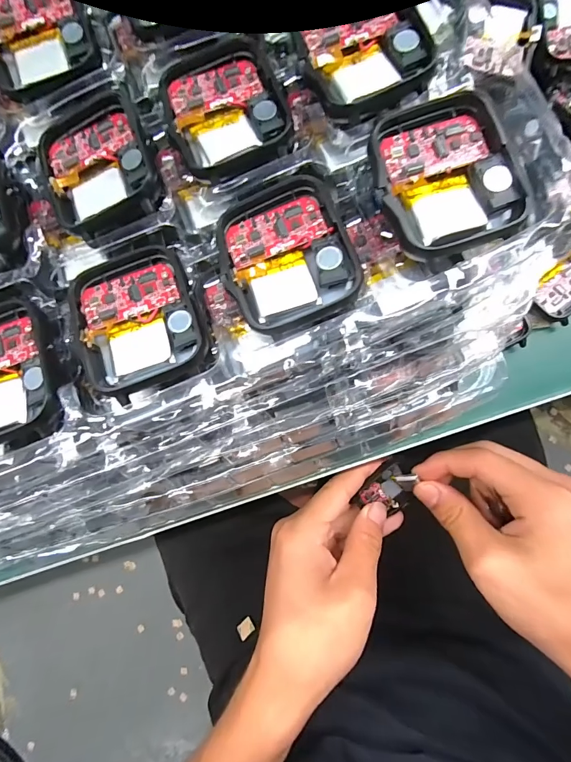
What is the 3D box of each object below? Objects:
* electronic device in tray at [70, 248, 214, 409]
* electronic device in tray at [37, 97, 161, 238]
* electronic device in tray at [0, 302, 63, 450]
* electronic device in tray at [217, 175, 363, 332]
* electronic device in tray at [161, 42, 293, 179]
[{"bbox_3d":[-0.046,-0.019,0.113,0.038,0.007,0.046,-23,81,2],"label":"electronic device in tray"},{"bbox_3d":[-0.063,-0.072,0.121,0.036,0.006,0.047,-22,81,2],"label":"electronic device in tray"},{"bbox_3d":[-0.092,-0.001,0.114,0.039,0.009,0.050,-25,81,2],"label":"electronic device in tray"},{"bbox_3d":[0.000,-0.039,0.110,0.038,0.006,0.045,-22,81,2],"label":"electronic device in tray"},{"bbox_3d":[-0.020,-0.091,0.119,0.037,0.004,0.043,-20,81,3],"label":"electronic device in tray"}]

